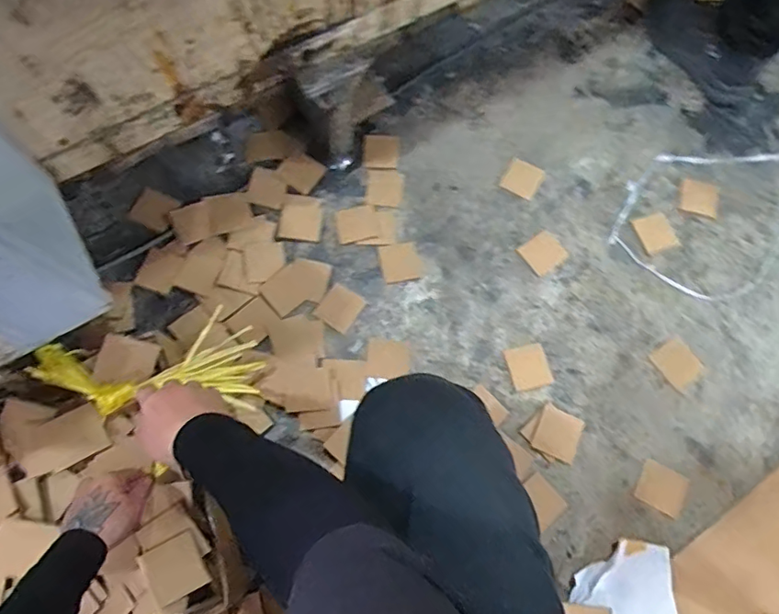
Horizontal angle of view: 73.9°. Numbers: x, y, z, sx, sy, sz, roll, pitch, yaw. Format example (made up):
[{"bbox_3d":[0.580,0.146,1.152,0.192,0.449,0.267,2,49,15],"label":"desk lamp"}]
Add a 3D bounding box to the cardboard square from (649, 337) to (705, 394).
[{"bbox_3d":[0.473,0.093,0.848,0.065,0.005,0.073,-36,75,-12],"label":"cardboard square"}]

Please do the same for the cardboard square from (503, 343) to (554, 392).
[{"bbox_3d":[0.223,0.096,0.831,0.061,0.004,0.068,-18,81,5],"label":"cardboard square"}]

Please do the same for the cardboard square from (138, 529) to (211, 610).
[{"bbox_3d":[-0.256,0.313,0.618,0.066,0.005,0.065,-29,79,-6],"label":"cardboard square"}]

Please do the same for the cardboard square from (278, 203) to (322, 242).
[{"bbox_3d":[-0.154,-0.153,0.906,0.066,0.008,0.074,4,71,1],"label":"cardboard square"}]

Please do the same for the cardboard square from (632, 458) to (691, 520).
[{"bbox_3d":[0.409,0.272,0.777,0.065,0.007,0.065,30,74,9],"label":"cardboard square"}]

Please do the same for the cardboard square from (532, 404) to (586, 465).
[{"bbox_3d":[0.262,0.196,0.800,0.064,0.006,0.072,25,72,10],"label":"cardboard square"}]

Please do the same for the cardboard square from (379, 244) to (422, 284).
[{"bbox_3d":[0.020,-0.076,0.890,0.064,0.006,0.066,-10,72,-4],"label":"cardboard square"}]

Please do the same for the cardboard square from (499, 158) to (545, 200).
[{"bbox_3d":[0.240,-0.231,0.937,0.063,0.006,0.061,30,88,16],"label":"cardboard square"}]

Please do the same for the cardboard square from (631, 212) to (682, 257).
[{"bbox_3d":[0.470,-0.129,0.915,0.066,0.004,0.072,-20,73,-7],"label":"cardboard square"}]

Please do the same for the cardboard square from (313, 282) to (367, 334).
[{"bbox_3d":[-0.082,0.002,0.866,0.062,0.004,0.069,34,72,6],"label":"cardboard square"}]

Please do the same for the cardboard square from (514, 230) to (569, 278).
[{"bbox_3d":[0.266,-0.094,0.899,0.070,0.004,0.064,-35,75,-11],"label":"cardboard square"}]

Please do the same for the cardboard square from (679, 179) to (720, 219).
[{"bbox_3d":[0.565,-0.197,0.939,0.067,0.004,0.067,18,72,6],"label":"cardboard square"}]

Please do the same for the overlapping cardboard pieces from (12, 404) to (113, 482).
[{"bbox_3d":[-0.420,0.174,0.665,0.103,0.008,0.064,-25,75,-10],"label":"overlapping cardboard pieces"}]

